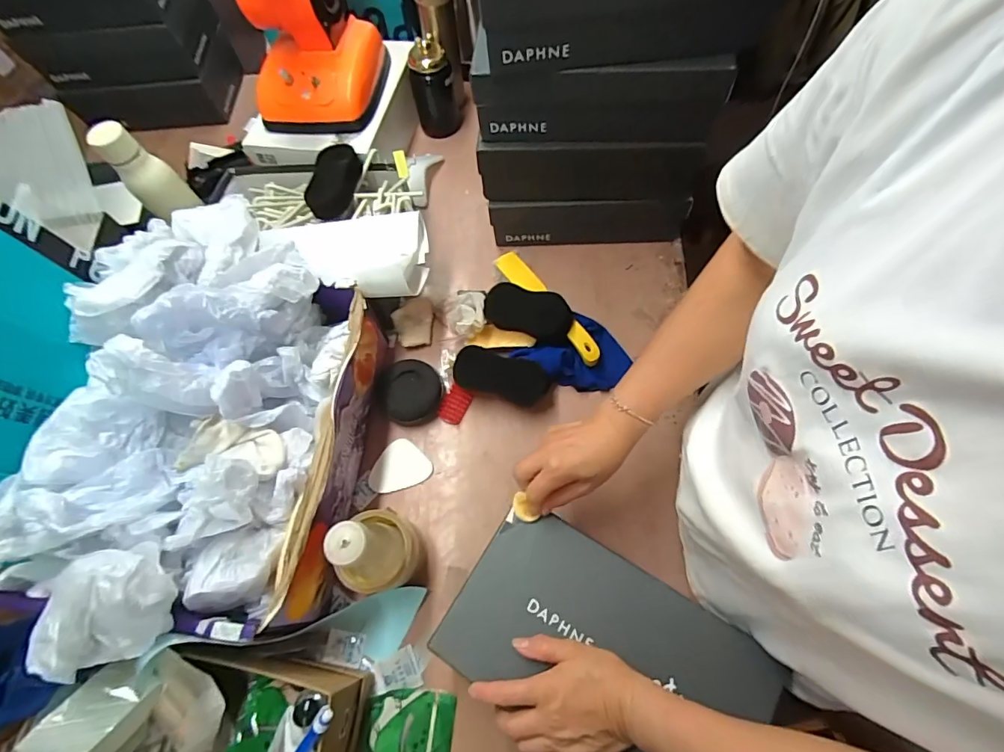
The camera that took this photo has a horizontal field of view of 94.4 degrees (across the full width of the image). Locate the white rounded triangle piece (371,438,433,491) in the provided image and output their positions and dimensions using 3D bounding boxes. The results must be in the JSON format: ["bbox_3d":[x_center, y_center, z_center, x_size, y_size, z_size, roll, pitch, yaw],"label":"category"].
[{"bbox_3d":[-0.141,0.130,0.633,0.070,0.006,0.075,39,73,19],"label":"white rounded triangle piece"}]

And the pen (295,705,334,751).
[{"bbox_3d":[-0.176,0.334,0.424,0.014,0.013,0.080,37,104,19],"label":"pen"}]

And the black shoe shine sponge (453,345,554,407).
[{"bbox_3d":[0.002,0.002,0.645,0.131,0.048,0.070,13,66,9],"label":"black shoe shine sponge"}]

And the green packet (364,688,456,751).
[{"bbox_3d":[-0.102,0.390,0.509,0.094,0.010,0.079,4,65,5],"label":"green packet"}]

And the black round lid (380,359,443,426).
[{"bbox_3d":[-0.127,0.023,0.654,0.082,0.015,0.090,1,79,-5],"label":"black round lid"}]

